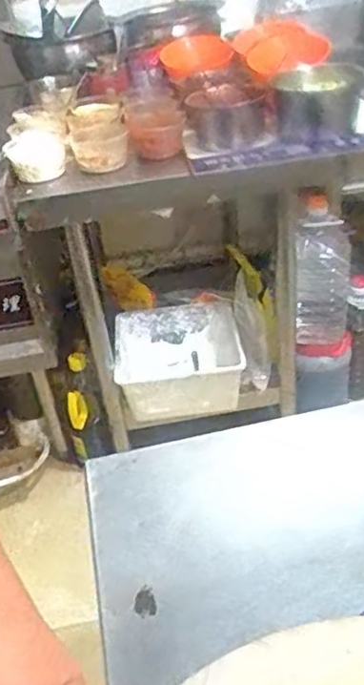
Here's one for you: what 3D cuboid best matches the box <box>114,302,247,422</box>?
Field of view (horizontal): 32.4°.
[{"bbox_3d":[-0.004,0.050,1.570,0.323,0.184,0.263,-4,35,5],"label":"box"}]

